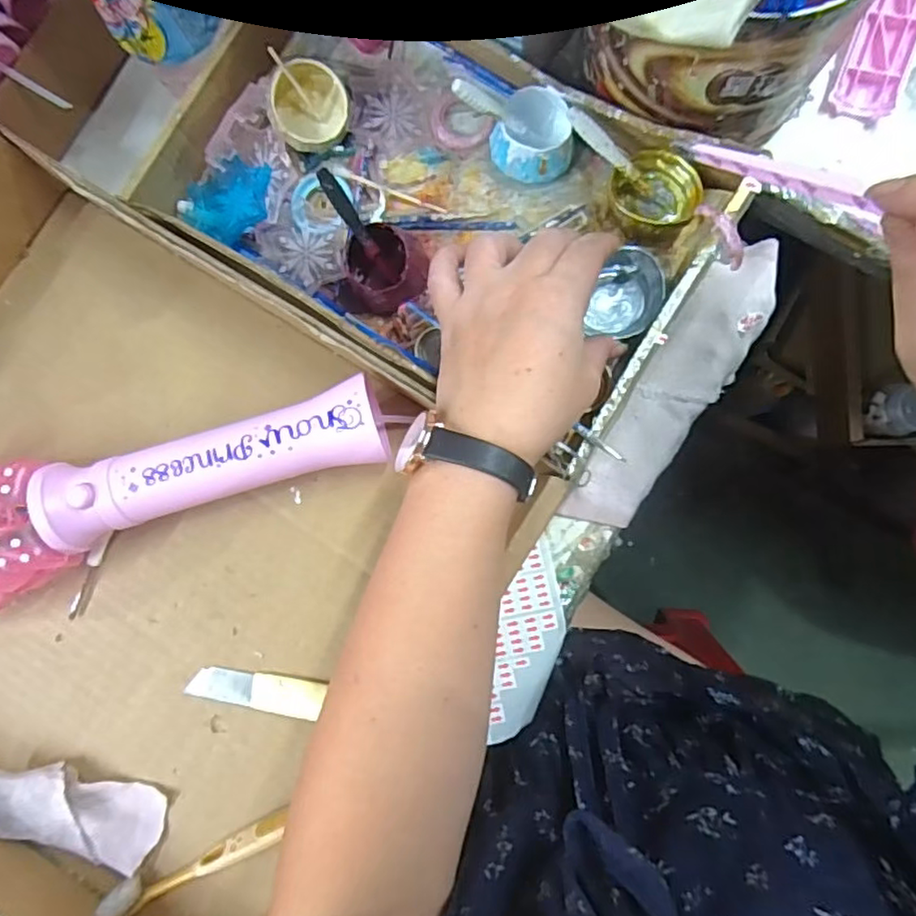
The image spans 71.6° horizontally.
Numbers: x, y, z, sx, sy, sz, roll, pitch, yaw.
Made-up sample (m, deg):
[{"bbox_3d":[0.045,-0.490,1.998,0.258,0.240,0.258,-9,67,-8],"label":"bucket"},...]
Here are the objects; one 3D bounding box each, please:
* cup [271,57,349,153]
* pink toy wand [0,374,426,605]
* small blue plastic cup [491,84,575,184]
[{"bbox_3d":[-0.087,-0.207,0.374,0.043,0.035,0.041,0,85,4],"label":"cup"},{"bbox_3d":[-0.188,0.015,0.342,0.299,0.073,0.078,-22,85,1],"label":"pink toy wand"},{"bbox_3d":[0.043,-0.180,0.356,0.042,0.036,0.044,0,85,4],"label":"small blue plastic cup"}]

